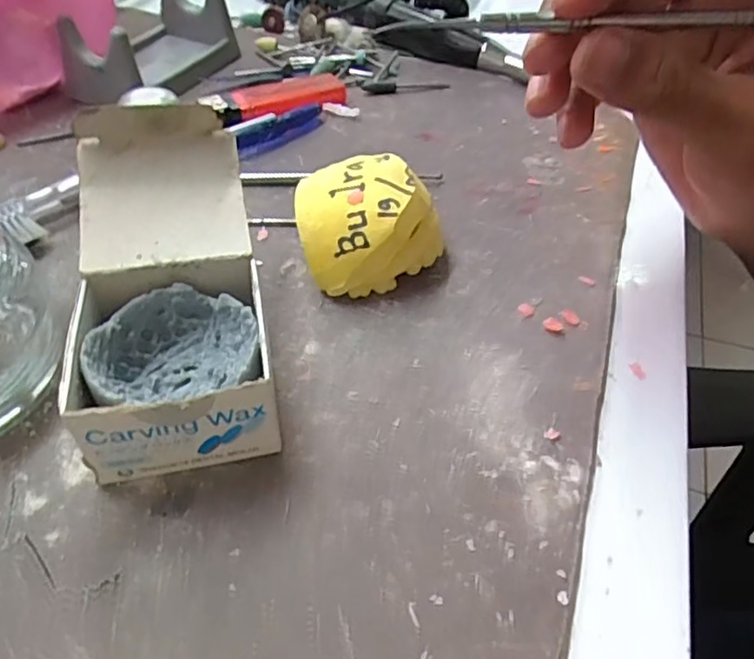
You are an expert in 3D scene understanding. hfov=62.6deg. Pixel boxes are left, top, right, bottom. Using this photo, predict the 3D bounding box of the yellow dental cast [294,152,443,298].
[{"bbox_3d":[-0.005,-0.043,0.245,0.052,0.036,0.047,-16,50,-18],"label":"yellow dental cast"}]

